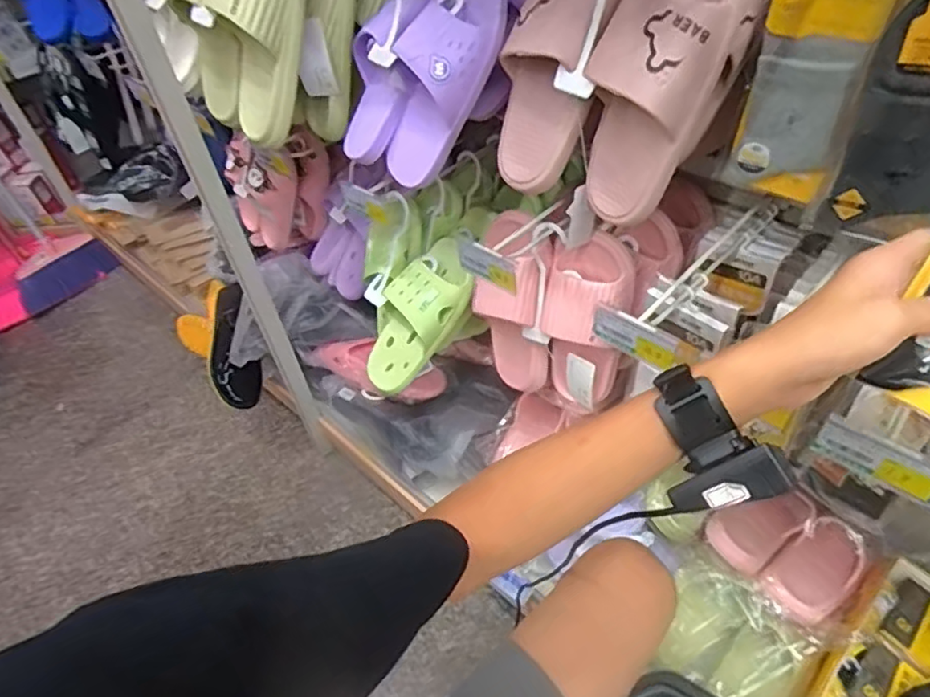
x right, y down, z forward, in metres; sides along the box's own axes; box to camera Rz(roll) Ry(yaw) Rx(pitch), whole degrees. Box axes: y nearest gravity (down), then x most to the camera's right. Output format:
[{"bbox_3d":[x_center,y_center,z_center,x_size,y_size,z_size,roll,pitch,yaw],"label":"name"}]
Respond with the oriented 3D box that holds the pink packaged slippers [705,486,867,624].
[{"bbox_3d":[0.472,0.292,0.886,0.202,0.080,0.173,-30,49,-21],"label":"pink packaged slippers"}]

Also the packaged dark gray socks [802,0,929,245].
[{"bbox_3d":[0.339,-0.169,0.454,0.088,0.210,0.025,26,49,25],"label":"packaged dark gray socks"}]

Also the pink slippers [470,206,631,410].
[{"bbox_3d":[0.107,-0.058,0.775,0.191,0.253,0.100,15,49,20],"label":"pink slippers"}]

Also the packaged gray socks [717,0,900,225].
[{"bbox_3d":[0.301,-0.224,0.547,0.097,0.200,0.021,28,47,27],"label":"packaged gray socks"}]

